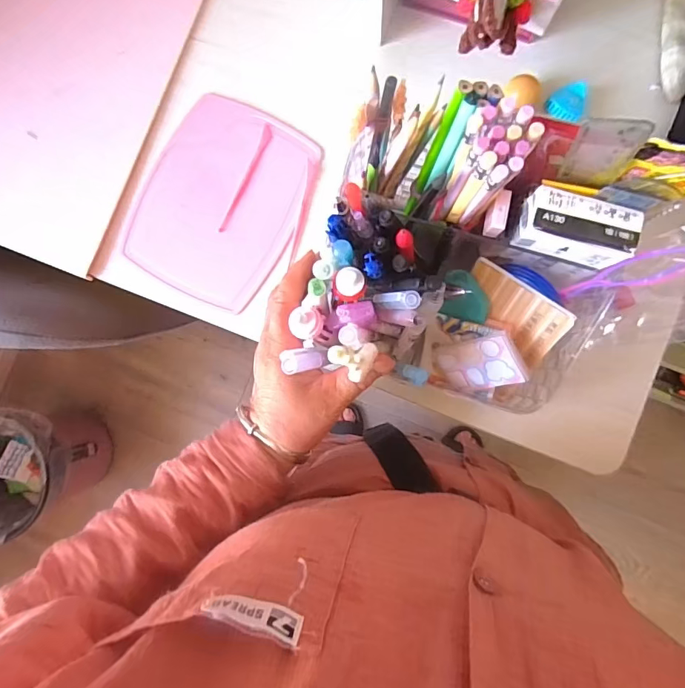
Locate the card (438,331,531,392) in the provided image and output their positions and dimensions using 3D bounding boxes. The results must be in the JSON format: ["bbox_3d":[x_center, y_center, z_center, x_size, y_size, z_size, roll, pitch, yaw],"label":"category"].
[{"bbox_3d":[0.102,0.015,0.342,0.062,0.007,0.041,-18,107,44],"label":"card"}]

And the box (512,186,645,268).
[{"bbox_3d":[0.132,-0.067,0.264,0.060,0.035,0.029,18,88,3],"label":"box"}]

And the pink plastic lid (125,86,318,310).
[{"bbox_3d":[-0.106,-0.127,0.410,0.138,0.007,0.172,30,89,4],"label":"pink plastic lid"}]

